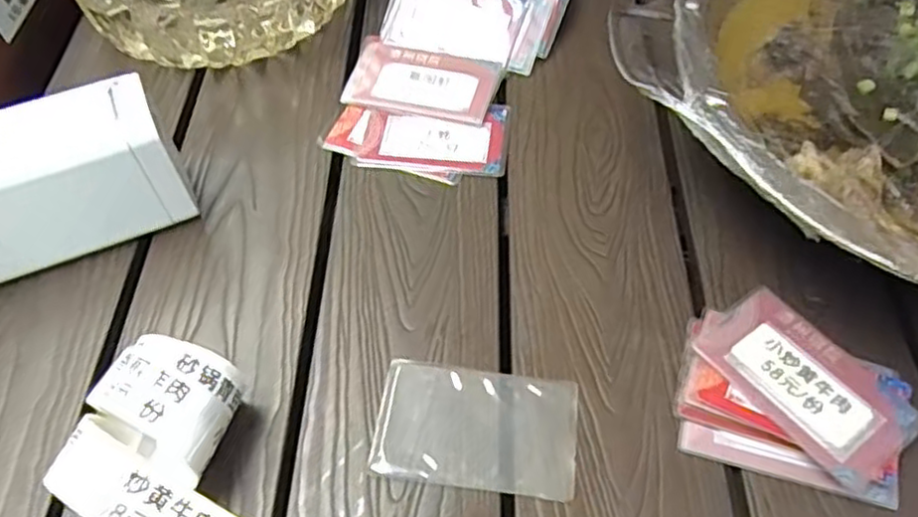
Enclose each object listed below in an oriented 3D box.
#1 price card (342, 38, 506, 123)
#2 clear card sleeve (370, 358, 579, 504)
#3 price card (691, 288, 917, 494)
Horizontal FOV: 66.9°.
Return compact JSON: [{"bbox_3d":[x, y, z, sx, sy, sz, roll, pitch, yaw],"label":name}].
[{"bbox_3d":[-0.023,-0.114,0.445,0.094,0.008,0.055,12,58,10],"label":"price card"},{"bbox_3d":[0.008,0.078,0.324,0.091,0.004,0.056,7,57,7],"label":"clear card sleeve"},{"bbox_3d":[0.160,0.056,0.321,0.055,0.004,0.092,-32,57,-19],"label":"price card"}]

